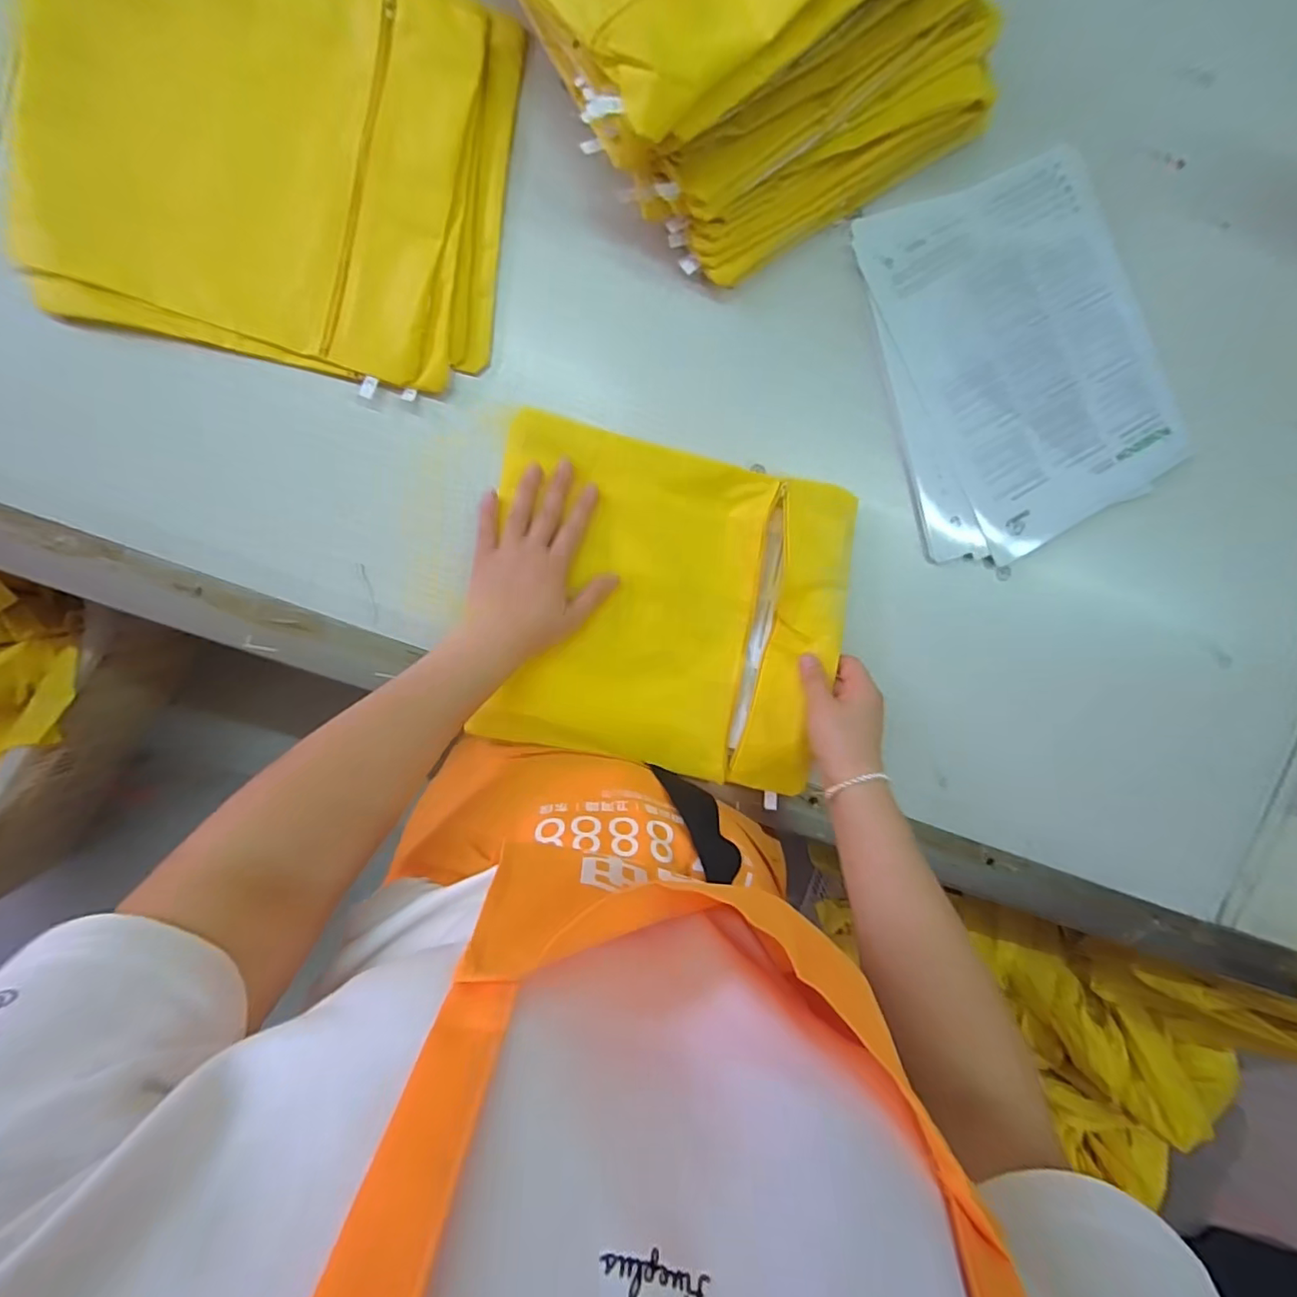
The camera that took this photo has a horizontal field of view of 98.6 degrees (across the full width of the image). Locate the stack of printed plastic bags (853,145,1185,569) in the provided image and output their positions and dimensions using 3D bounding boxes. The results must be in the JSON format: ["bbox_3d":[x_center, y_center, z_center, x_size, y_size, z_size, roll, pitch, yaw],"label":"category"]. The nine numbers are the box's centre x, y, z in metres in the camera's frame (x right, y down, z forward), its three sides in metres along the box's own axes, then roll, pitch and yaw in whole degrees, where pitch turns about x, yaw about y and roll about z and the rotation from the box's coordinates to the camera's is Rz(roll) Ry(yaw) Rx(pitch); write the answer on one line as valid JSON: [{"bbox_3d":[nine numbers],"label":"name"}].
[{"bbox_3d":[0.320,-0.242,0.473,0.236,0.005,0.294,-20,97,-2],"label":"stack of printed plastic bags"}]

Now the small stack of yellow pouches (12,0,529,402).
[{"bbox_3d":[-0.275,-0.360,0.409,0.330,0.021,0.282,12,95,-5],"label":"small stack of yellow pouches"}]

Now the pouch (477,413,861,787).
[{"bbox_3d":[0.013,-0.030,0.460,0.287,0.028,0.256,12,95,-5],"label":"pouch"}]

